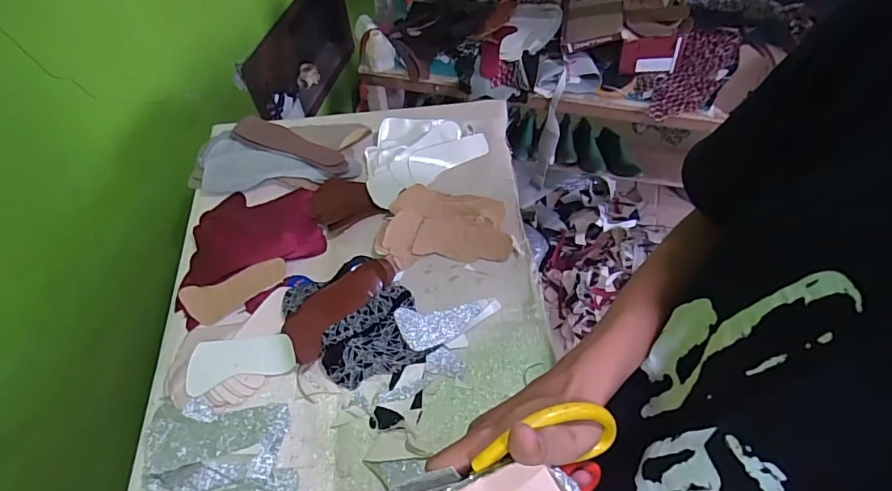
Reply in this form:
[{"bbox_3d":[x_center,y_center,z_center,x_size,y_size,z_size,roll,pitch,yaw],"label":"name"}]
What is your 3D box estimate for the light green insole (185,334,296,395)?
[{"bbox_3d":[-0.306,0.169,0.723,0.152,0.008,0.068,-12,80,-11],"label":"light green insole"}]

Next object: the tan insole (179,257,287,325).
[{"bbox_3d":[-0.345,0.071,0.802,0.166,0.017,0.067,-25,83,-12],"label":"tan insole"}]

